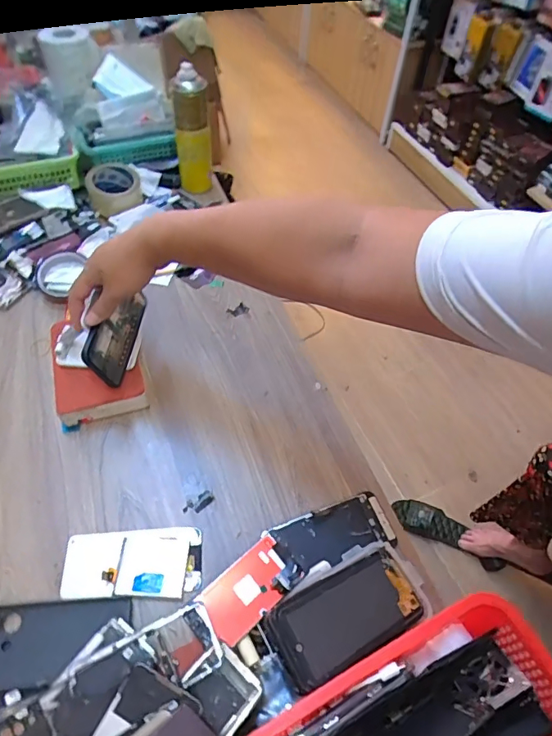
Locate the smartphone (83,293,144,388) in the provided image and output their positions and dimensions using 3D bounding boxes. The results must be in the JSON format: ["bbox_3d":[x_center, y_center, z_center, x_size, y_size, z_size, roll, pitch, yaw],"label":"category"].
[{"bbox_3d":[-0.212,-0.050,0.634,0.012,0.071,0.151,-11,49,23],"label":"smartphone"}]

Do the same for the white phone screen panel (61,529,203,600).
[{"bbox_3d":[-0.165,0.227,0.543,0.154,0.010,0.072,-2,55,-6],"label":"white phone screen panel"}]

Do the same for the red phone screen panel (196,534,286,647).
[{"bbox_3d":[-0.029,0.236,0.506,0.100,0.006,0.060,-36,64,-25],"label":"red phone screen panel"}]

